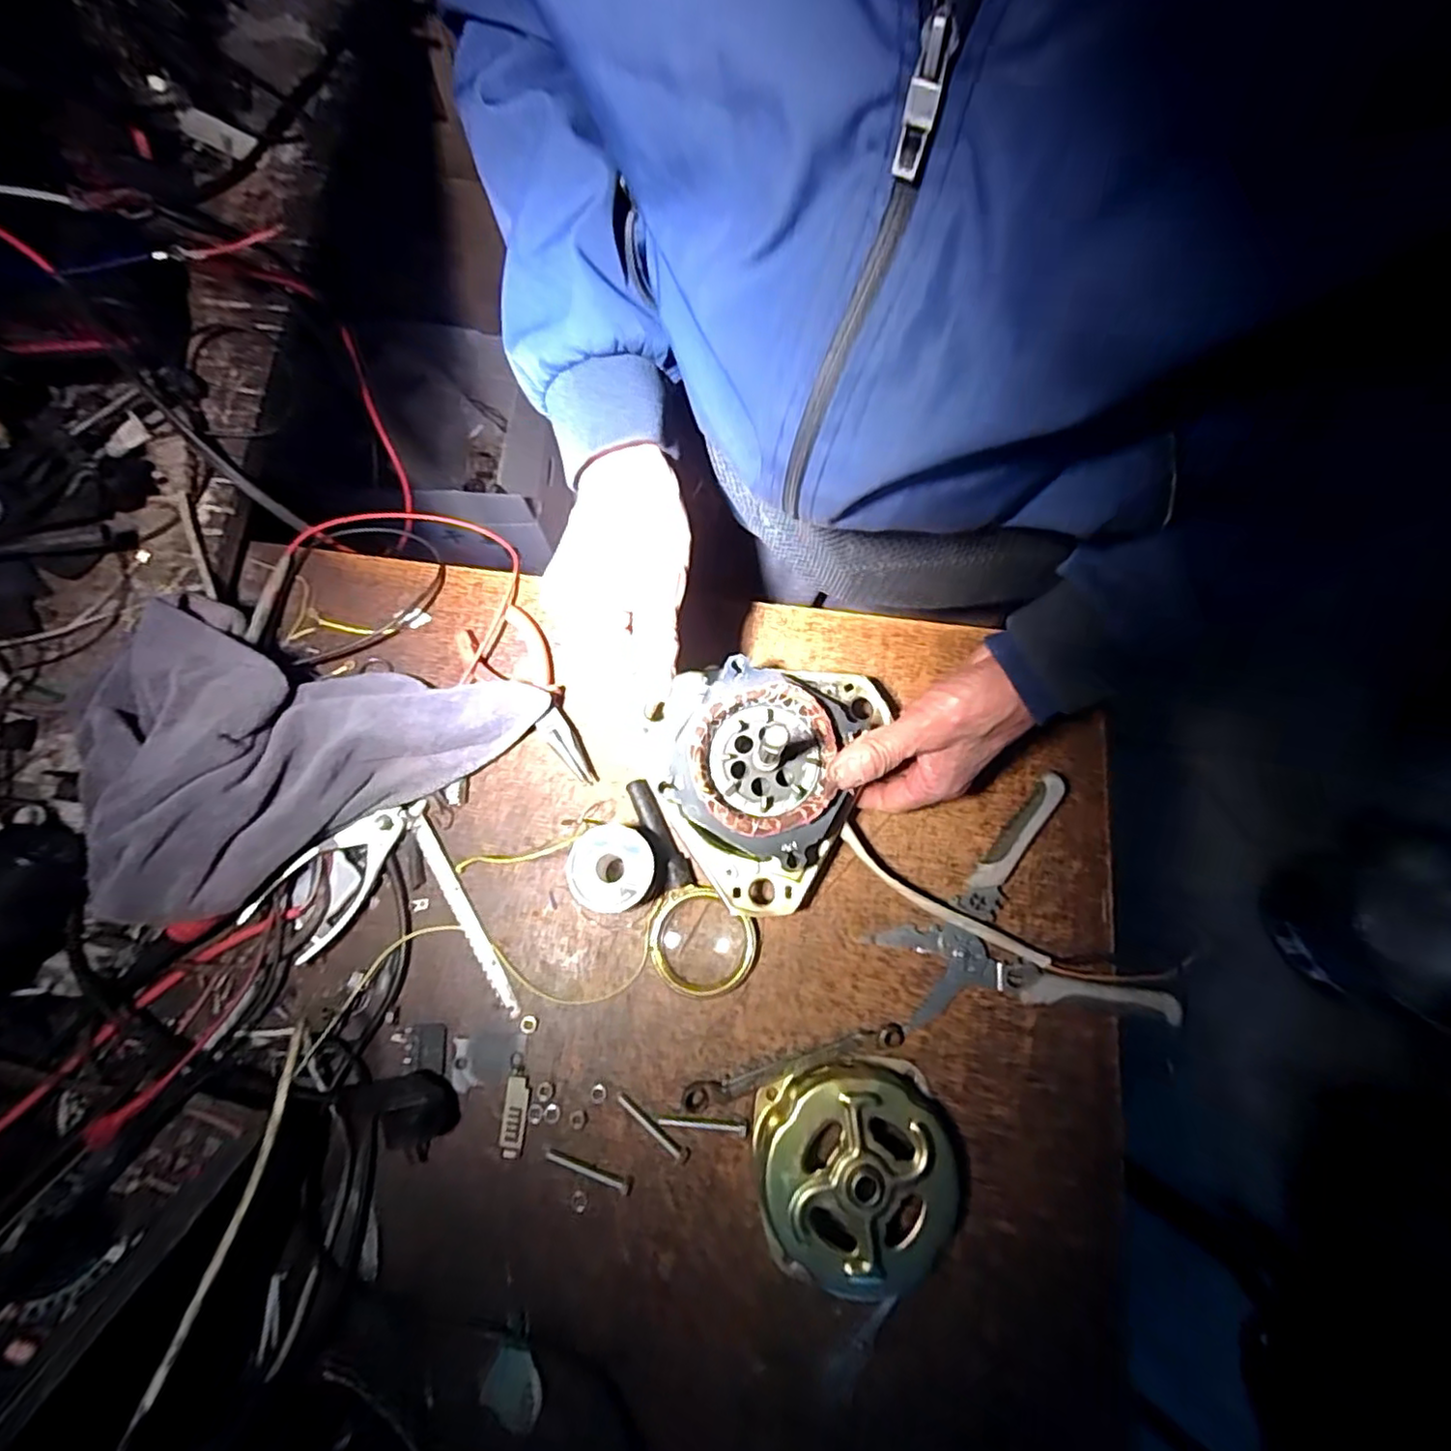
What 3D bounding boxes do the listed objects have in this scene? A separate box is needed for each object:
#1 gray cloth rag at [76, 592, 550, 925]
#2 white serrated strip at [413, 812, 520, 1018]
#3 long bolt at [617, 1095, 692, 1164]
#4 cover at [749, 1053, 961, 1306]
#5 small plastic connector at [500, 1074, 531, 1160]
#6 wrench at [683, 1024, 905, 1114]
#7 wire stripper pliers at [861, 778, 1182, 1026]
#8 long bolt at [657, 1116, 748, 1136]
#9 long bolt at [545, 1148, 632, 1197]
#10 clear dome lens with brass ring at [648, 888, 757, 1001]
[{"bbox_3d":[-0.277,0.025,0.407,0.258,0.051,0.200,19,60,-10],"label":"gray cloth rag"},{"bbox_3d":[-0.173,0.124,0.438,0.014,0.007,0.144,-30,77,-10],"label":"white serrated strip"},{"bbox_3d":[-0.044,0.247,0.406,0.056,0.005,0.008,40,76,9],"label":"long bolt"},{"bbox_3d":[0.078,0.266,0.390,0.117,0.036,0.117,-8,74,-4],"label":"cover"},{"bbox_3d":[-0.130,0.242,0.407,0.015,0.004,0.046,5,74,-1],"label":"small plastic connector"},{"bbox_3d":[0.044,0.216,0.417,0.144,0.010,0.015,-15,75,-6],"label":"wrench"},{"bbox_3d":[0.184,0.138,0.438,0.160,0.021,0.159,-21,75,-8],"label":"wire stripper pliers"},{"bbox_3d":[-0.014,0.244,0.404,0.055,0.004,0.009,6,73,0],"label":"long bolt"},{"bbox_3d":[-0.083,0.269,0.398,0.056,0.007,0.009,21,74,4],"label":"long bolt"},{"bbox_3d":[-0.017,0.144,0.435,0.068,0.014,0.061,38,76,9],"label":"clear dome lens with brass ring"}]

